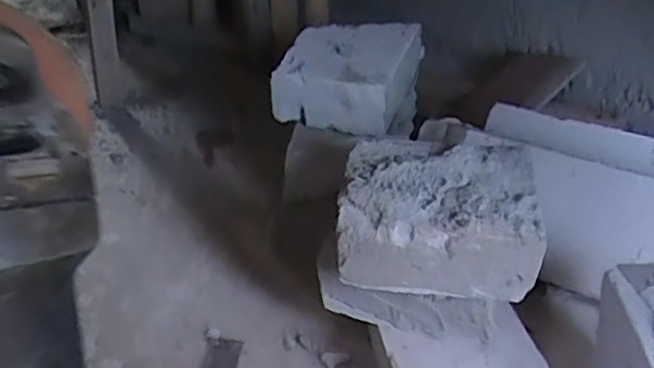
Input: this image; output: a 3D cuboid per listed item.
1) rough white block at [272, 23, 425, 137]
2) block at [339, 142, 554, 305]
[{"bbox_3d":[0.060,-0.209,1.275,0.224,0.144,0.291,13,35,20],"label":"rough white block"},{"bbox_3d":[0.145,0.037,0.876,0.241,0.114,0.195,5,33,8],"label":"block"}]

